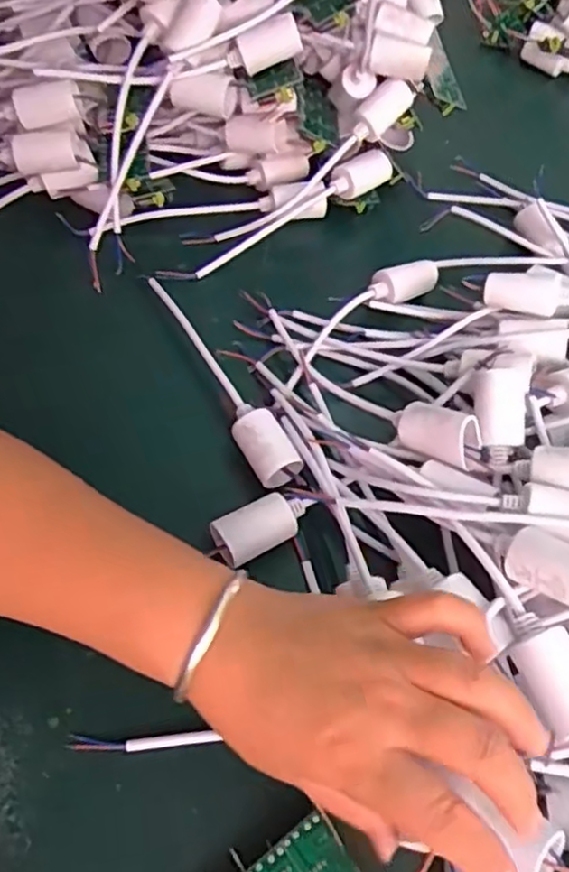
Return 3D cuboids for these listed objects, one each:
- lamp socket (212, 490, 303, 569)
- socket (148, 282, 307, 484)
[{"bbox_3d":[-0.014,0.052,0.395,0.053,0.021,0.024,-22,60,-18],"label":"lamp socket"},{"bbox_3d":[-0.050,-0.042,0.455,0.026,0.027,0.193,-25,61,-20],"label":"socket"}]

